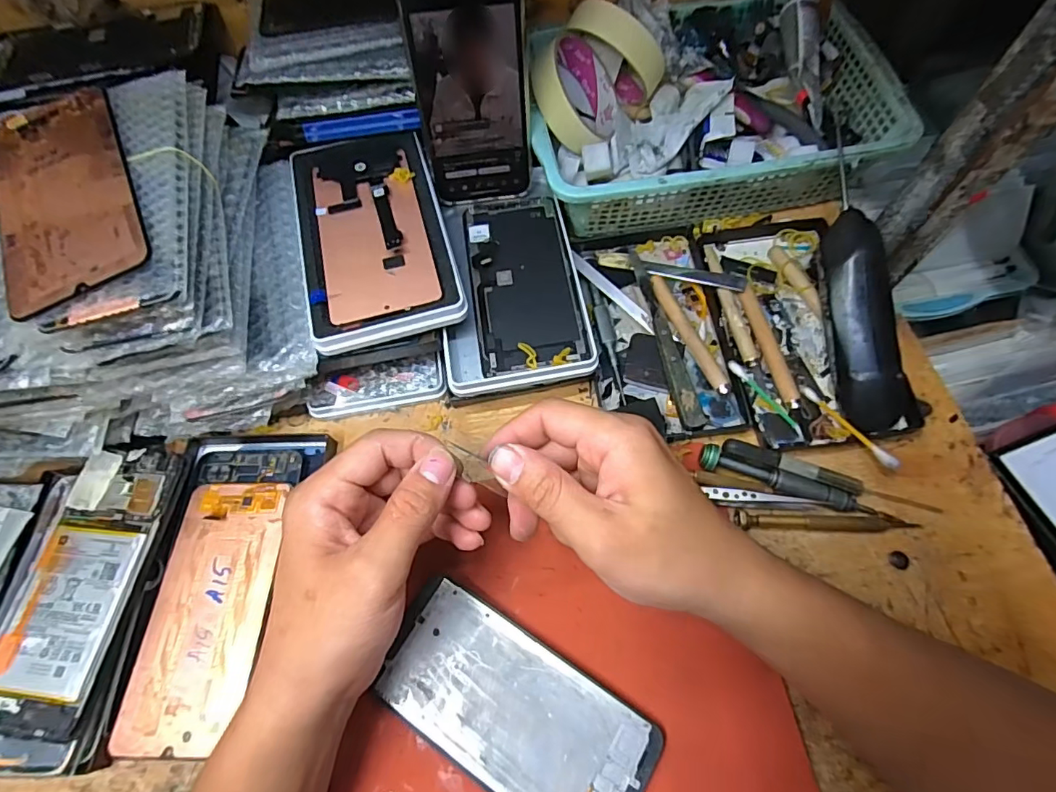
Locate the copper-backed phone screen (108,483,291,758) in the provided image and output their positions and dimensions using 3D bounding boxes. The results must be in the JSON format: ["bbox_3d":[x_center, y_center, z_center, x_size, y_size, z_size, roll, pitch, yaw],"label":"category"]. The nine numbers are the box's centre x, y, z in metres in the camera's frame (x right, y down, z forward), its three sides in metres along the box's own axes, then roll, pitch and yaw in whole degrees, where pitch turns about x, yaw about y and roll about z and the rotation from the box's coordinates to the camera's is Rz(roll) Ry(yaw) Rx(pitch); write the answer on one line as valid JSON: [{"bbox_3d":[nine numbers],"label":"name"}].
[{"bbox_3d":[-0.195,0.128,0.313,0.068,0.004,0.151,1,62,2],"label":"copper-backed phone screen"}]

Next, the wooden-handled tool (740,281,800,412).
[{"bbox_3d":[0.175,-0.038,0.369,0.015,0.008,0.100,-10,66,-1],"label":"wooden-handled tool"}]

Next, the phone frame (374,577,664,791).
[{"bbox_3d":[-0.009,0.174,0.281,0.152,0.005,0.073,30,71,15],"label":"phone frame"}]

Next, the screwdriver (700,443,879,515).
[{"bbox_3d":[0.163,0.055,0.322,0.109,0.013,0.015,18,68,11],"label":"screwdriver"}]

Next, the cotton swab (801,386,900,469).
[{"bbox_3d":[0.207,0.020,0.332,0.008,0.009,0.074,-23,47,-8],"label":"cotton swab"}]

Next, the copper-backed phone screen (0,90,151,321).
[{"bbox_3d":[-0.252,-0.111,0.276,0.074,0.005,0.143,-26,69,-7],"label":"copper-backed phone screen"}]

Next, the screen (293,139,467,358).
[{"bbox_3d":[-0.107,-0.116,0.357,0.099,0.015,0.168,-14,67,-5],"label":"screen"}]

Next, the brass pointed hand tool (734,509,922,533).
[{"bbox_3d":[0.185,0.079,0.318,0.109,0.008,0.011,2,66,4],"label":"brass pointed hand tool"}]

